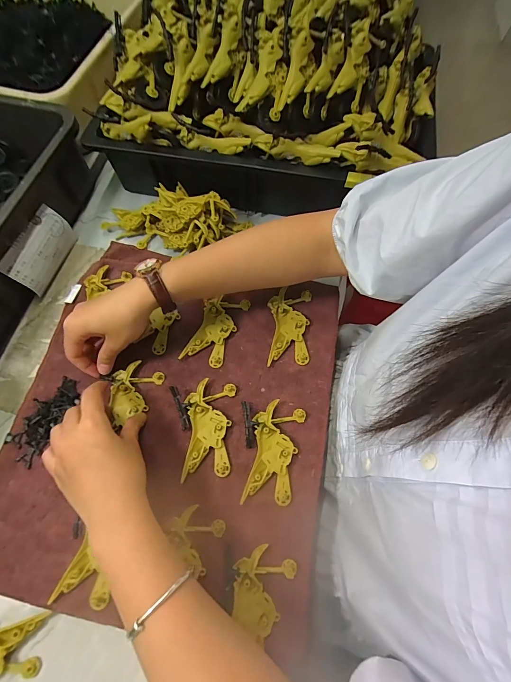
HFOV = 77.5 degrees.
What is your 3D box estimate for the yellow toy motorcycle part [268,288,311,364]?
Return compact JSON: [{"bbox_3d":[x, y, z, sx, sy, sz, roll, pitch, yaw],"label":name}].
[{"bbox_3d":[0.042,-0.018,0.392,0.050,0.014,0.098,5,68,2],"label":"yellow toy motorcycle part"}]

